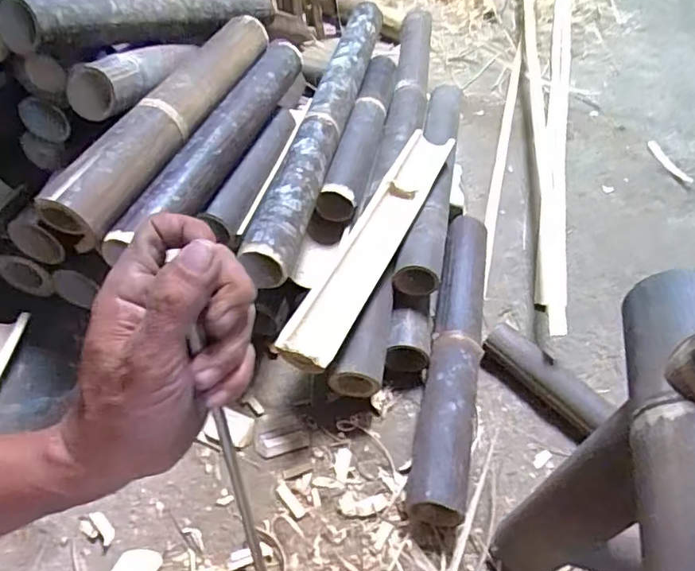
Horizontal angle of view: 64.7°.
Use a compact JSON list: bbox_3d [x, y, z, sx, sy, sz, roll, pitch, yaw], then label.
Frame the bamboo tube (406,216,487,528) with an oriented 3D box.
[{"bbox_3d":[0.148,0.079,0.759,0.070,0.070,0.480,13,48,4],"label":"bamboo tube"}]

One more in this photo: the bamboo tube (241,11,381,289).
[{"bbox_3d":[-0.031,-0.272,0.854,0.065,0.074,0.698,12,48,4],"label":"bamboo tube"}]

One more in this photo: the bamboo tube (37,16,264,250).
[{"bbox_3d":[-0.215,-0.216,0.695,0.061,0.059,0.489,17,49,8],"label":"bamboo tube"}]

